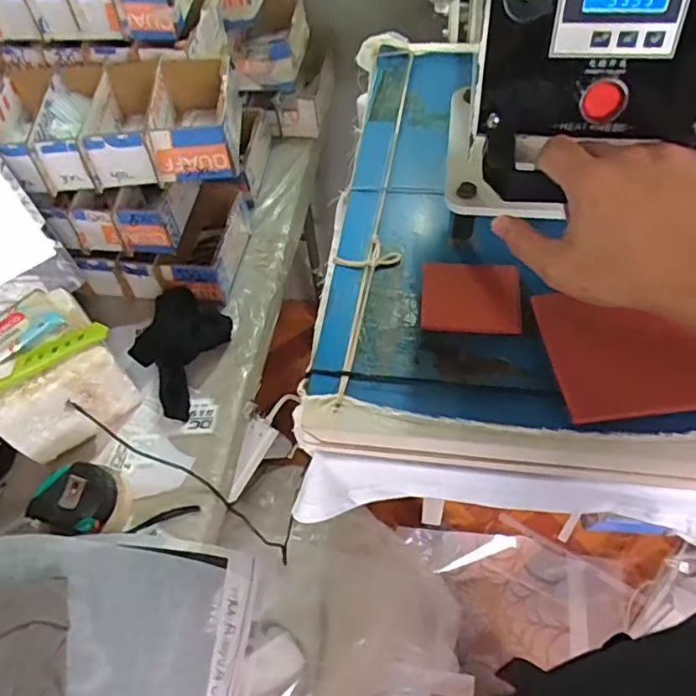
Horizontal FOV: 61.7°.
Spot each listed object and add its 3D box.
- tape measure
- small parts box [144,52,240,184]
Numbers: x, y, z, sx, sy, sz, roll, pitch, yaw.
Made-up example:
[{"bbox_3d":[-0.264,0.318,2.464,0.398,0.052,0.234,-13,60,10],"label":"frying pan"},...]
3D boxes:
[{"bbox_3d":[-0.294,0.159,0.628,0.071,0.040,0.073,11,55,12],"label":"tape measure"},{"bbox_3d":[-0.190,-0.289,0.734,0.098,0.068,0.164,-6,54,-1],"label":"small parts box"}]

